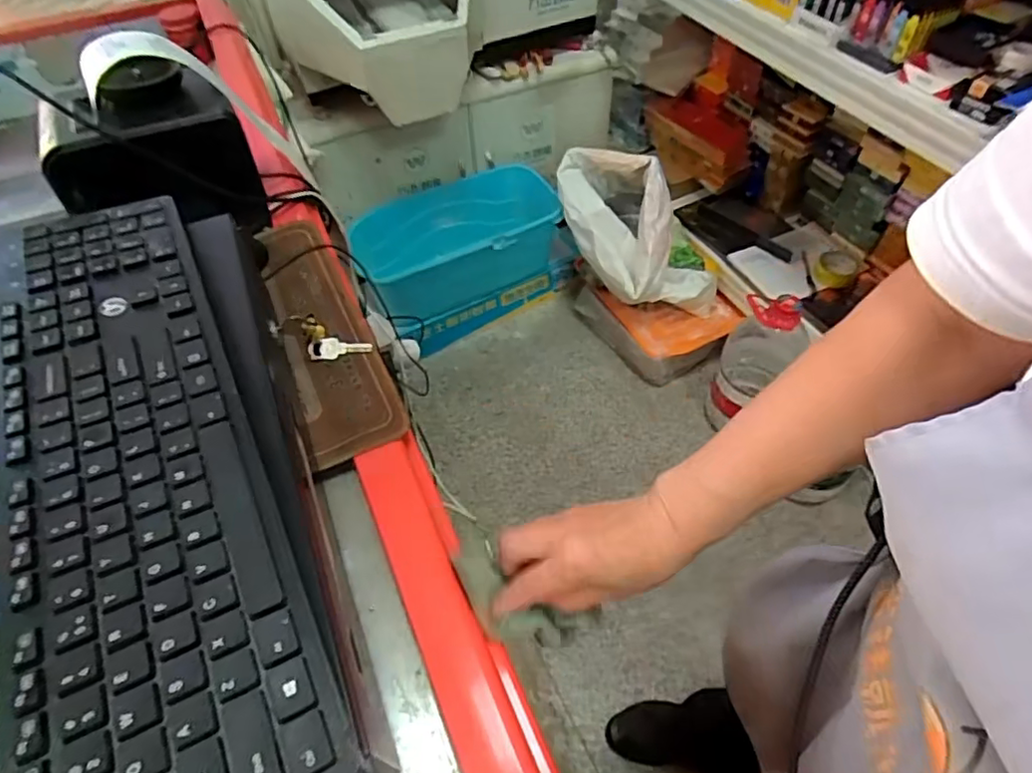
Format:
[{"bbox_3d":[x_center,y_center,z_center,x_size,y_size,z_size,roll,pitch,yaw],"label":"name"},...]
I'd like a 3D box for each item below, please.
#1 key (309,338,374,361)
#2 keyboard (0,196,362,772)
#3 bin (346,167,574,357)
[{"bbox_3d":[-0.152,-0.032,0.526,0.054,0.004,0.020,2,73,-4],"label":"key"},{"bbox_3d":[-0.216,0.025,0.331,0.117,0.018,0.422,-24,56,-15],"label":"keyboard"},{"bbox_3d":[-0.117,-0.315,1.531,0.544,0.318,0.208,-25,56,-16],"label":"bin"}]

